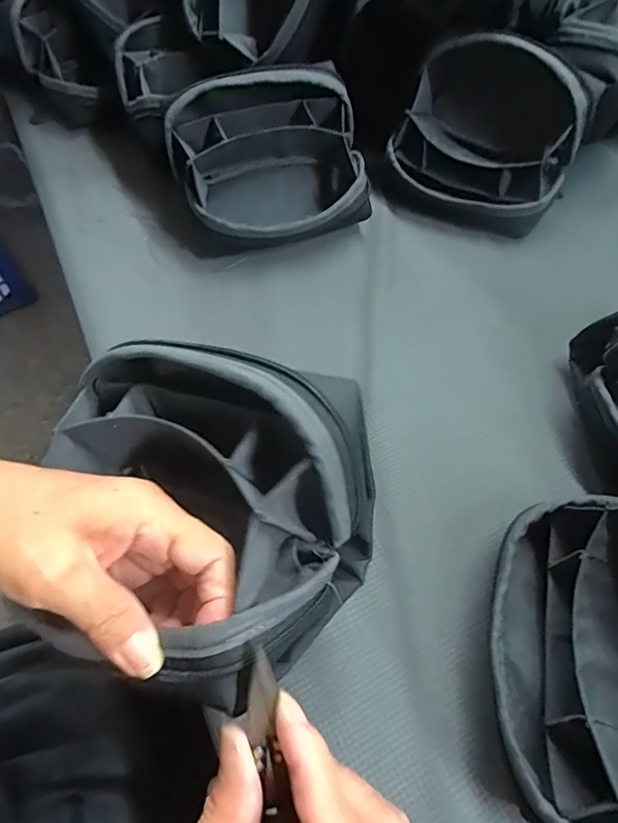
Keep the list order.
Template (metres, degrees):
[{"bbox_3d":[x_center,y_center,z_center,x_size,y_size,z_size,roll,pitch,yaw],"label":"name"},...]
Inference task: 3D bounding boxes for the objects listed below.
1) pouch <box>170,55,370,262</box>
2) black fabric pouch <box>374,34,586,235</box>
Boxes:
[{"bbox_3d":[-0.035,-0.211,0.456,0.171,0.116,0.114,-10,58,-7],"label":"pouch"},{"bbox_3d":[0.154,-0.249,0.469,0.157,0.132,0.090,40,65,22],"label":"black fabric pouch"}]

